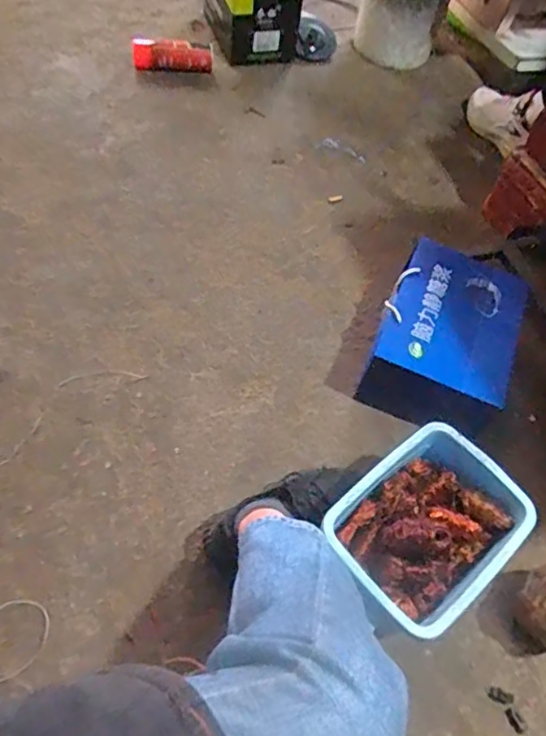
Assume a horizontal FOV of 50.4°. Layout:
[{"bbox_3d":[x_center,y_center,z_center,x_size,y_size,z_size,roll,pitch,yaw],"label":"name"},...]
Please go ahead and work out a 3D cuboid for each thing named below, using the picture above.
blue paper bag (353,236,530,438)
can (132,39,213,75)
[{"bbox_3d":[0.317,-0.059,1.077,0.230,0.145,0.314,21,57,7],"label":"blue paper bag"},{"bbox_3d":[-0.272,-0.856,1.587,0.216,0.076,0.077,-10,58,-10],"label":"can"}]

